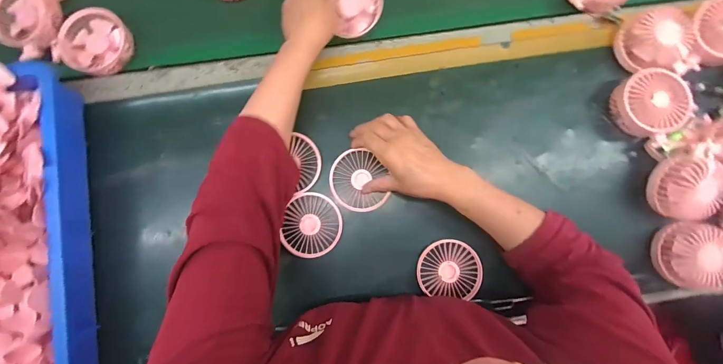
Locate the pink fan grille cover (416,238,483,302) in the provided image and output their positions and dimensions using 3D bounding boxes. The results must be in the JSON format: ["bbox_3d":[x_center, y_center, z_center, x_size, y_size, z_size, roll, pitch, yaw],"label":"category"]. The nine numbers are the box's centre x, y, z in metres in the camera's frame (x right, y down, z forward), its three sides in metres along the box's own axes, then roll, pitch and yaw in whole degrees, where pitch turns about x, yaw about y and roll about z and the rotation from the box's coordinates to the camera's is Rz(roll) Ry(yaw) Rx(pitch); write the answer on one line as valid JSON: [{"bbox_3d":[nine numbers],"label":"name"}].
[{"bbox_3d":[0.123,0.121,0.460,0.087,0.009,0.078,7,84,-1],"label":"pink fan grille cover"}]

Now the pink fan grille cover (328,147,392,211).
[{"bbox_3d":[-0.004,-0.001,0.467,0.078,0.016,0.082,-1,84,-1],"label":"pink fan grille cover"}]

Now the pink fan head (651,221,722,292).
[{"bbox_3d":[0.448,0.100,0.441,0.081,0.041,0.085,13,84,0],"label":"pink fan head"}]

